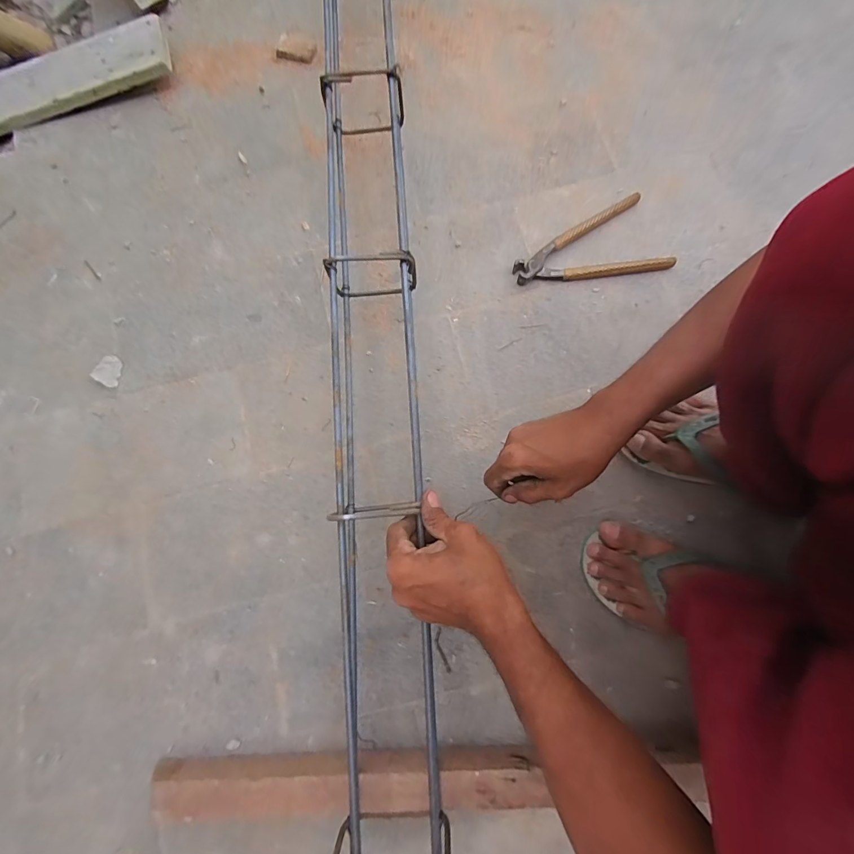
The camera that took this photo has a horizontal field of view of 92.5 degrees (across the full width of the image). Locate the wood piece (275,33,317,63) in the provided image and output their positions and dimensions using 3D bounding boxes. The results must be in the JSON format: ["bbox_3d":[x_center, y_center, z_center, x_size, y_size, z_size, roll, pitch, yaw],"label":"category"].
[{"bbox_3d":[-0.212,-0.621,0.669,0.065,0.011,0.051,14,78,5],"label":"wood piece"}]

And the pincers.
[{"bbox_3d":[0.226,-0.240,0.572,0.208,0.019,0.116,-22,78,-3],"label":"pincers"}]

